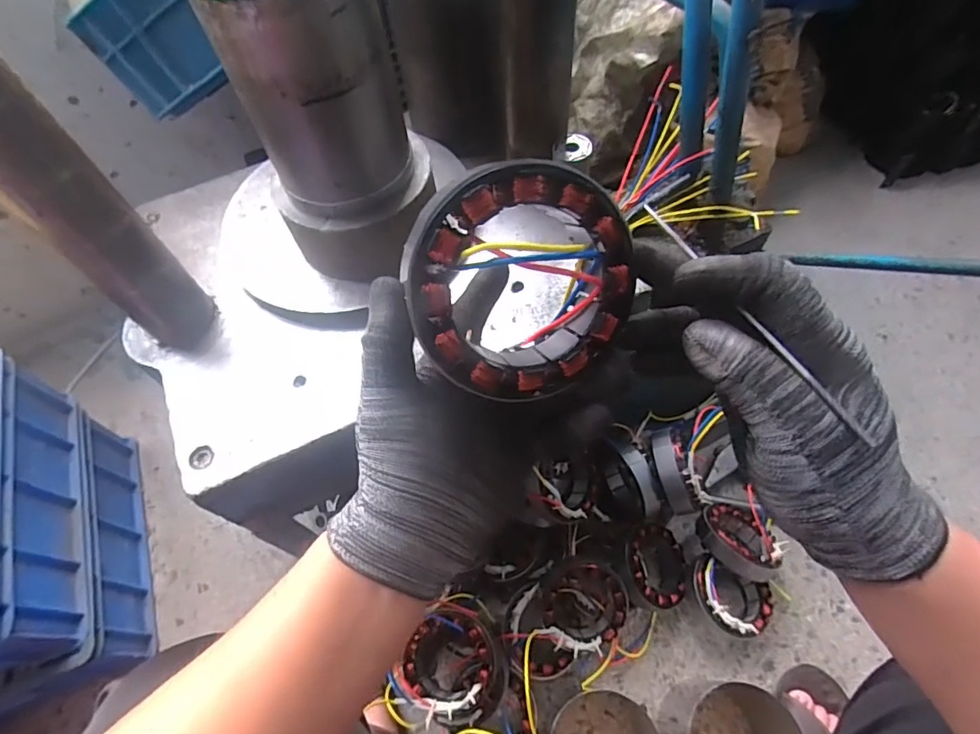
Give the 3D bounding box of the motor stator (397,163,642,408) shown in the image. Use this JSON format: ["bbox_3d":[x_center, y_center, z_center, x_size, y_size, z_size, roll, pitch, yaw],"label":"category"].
[{"bbox_3d":[0.016,-0.042,0.267,0.112,0.112,0.024,-12,22,-12],"label":"motor stator"}]

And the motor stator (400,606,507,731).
[{"bbox_3d":[-0.037,0.384,0.680,0.123,0.106,0.122,37,69,22],"label":"motor stator"}]

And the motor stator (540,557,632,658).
[{"bbox_3d":[0.128,0.320,0.715,0.115,0.071,0.112,-2,60,3],"label":"motor stator"}]

